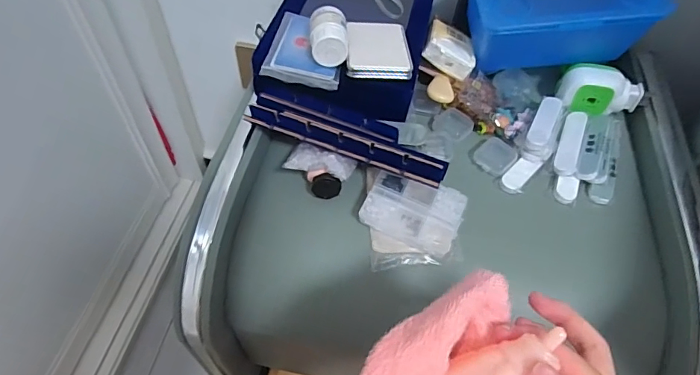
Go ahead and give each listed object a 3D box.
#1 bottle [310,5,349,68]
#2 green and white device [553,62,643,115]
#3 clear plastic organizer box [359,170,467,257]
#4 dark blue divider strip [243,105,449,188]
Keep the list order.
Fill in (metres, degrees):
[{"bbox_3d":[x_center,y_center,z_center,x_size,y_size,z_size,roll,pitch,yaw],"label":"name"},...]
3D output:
[{"bbox_3d":[-0.018,-0.134,0.395,0.032,0.033,0.043,-1,54,-4],"label":"bottle"},{"bbox_3d":[0.260,-0.102,0.459,0.078,0.039,0.037,3,54,-1],"label":"green and white device"},{"bbox_3d":[0.055,0.021,0.388,0.082,0.019,0.060,21,56,12],"label":"clear plastic organizer box"},{"bbox_3d":[-0.007,-0.039,0.387,0.183,0.015,0.019,19,56,11],"label":"dark blue divider strip"}]

